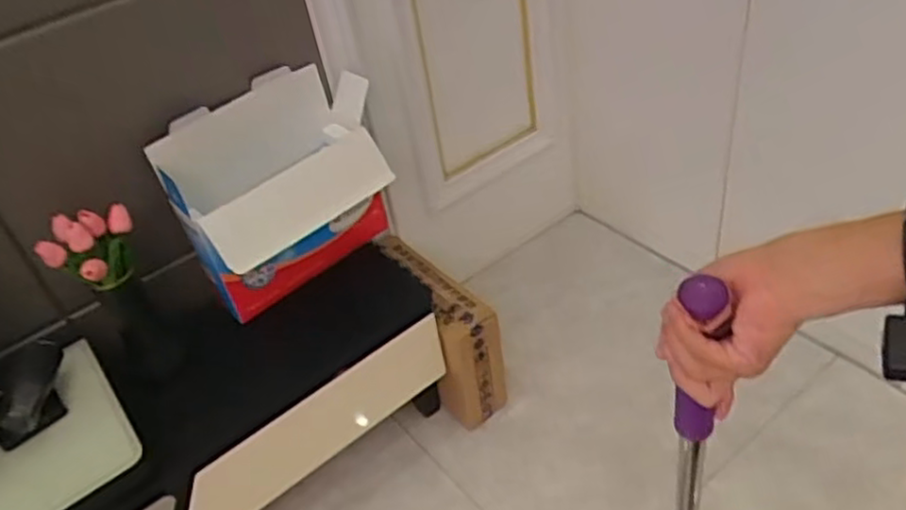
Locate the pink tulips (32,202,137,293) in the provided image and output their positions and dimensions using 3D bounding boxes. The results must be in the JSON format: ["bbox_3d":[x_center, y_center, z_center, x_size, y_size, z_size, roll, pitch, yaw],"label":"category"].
[{"bbox_3d":[-0.564,-0.003,1.114,0.107,0.101,0.125,-4,40,7],"label":"pink tulips"}]

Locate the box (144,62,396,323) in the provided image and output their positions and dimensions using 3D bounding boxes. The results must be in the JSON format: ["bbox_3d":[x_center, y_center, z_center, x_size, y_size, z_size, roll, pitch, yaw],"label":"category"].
[{"bbox_3d":[-0.295,-0.117,1.332,0.407,0.329,0.208,-32,45,-24],"label":"box"}]

